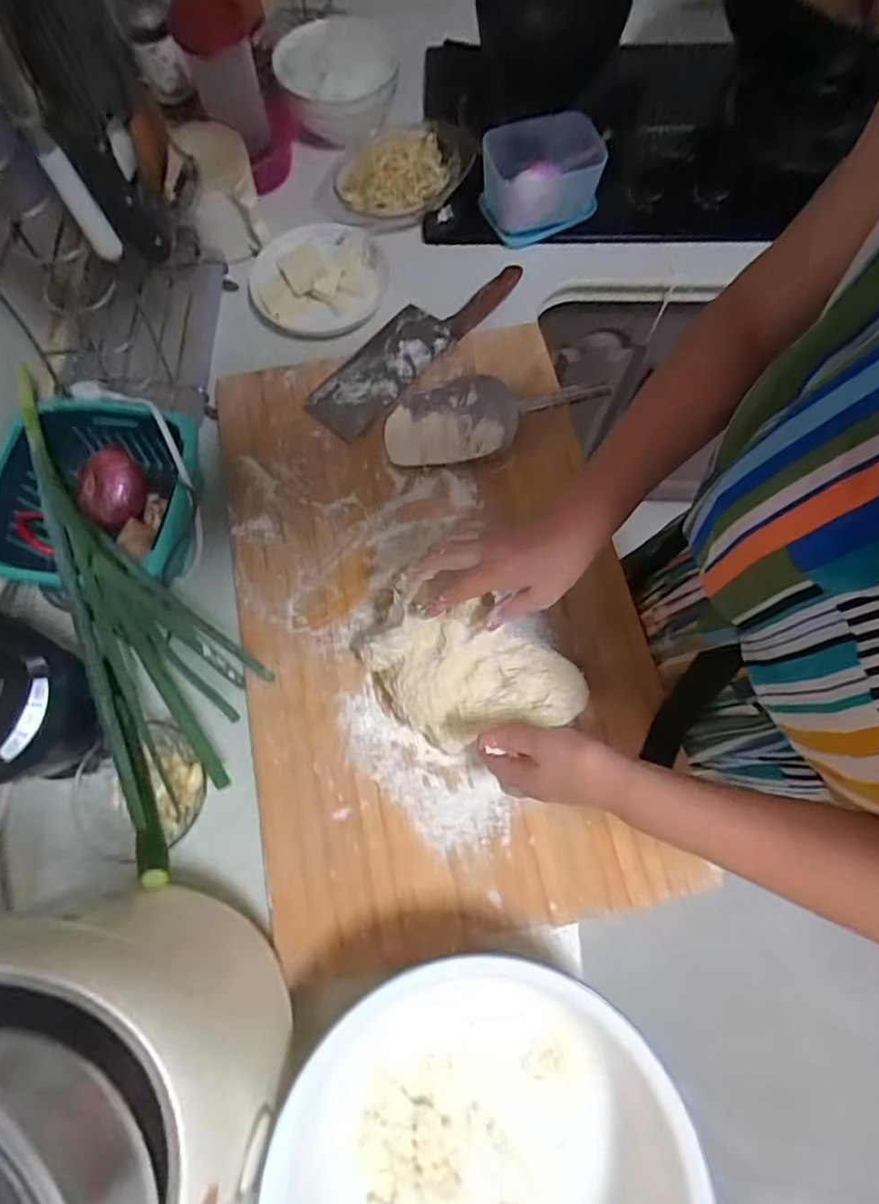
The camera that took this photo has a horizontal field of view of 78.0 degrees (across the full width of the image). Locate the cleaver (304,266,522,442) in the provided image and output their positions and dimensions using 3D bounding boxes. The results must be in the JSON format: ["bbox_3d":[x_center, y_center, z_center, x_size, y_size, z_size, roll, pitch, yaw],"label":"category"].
[{"bbox_3d":[-0.036,-0.326,0.671,0.098,0.029,0.309,38,74,10],"label":"cleaver"}]

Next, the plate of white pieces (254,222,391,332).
[{"bbox_3d":[-0.152,-0.422,0.716,0.182,0.045,0.148,-17,72,-8],"label":"plate of white pieces"}]

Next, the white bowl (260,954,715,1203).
[{"bbox_3d":[0.030,0.410,0.393,0.267,0.115,0.281,1,71,-2],"label":"white bowl"}]

